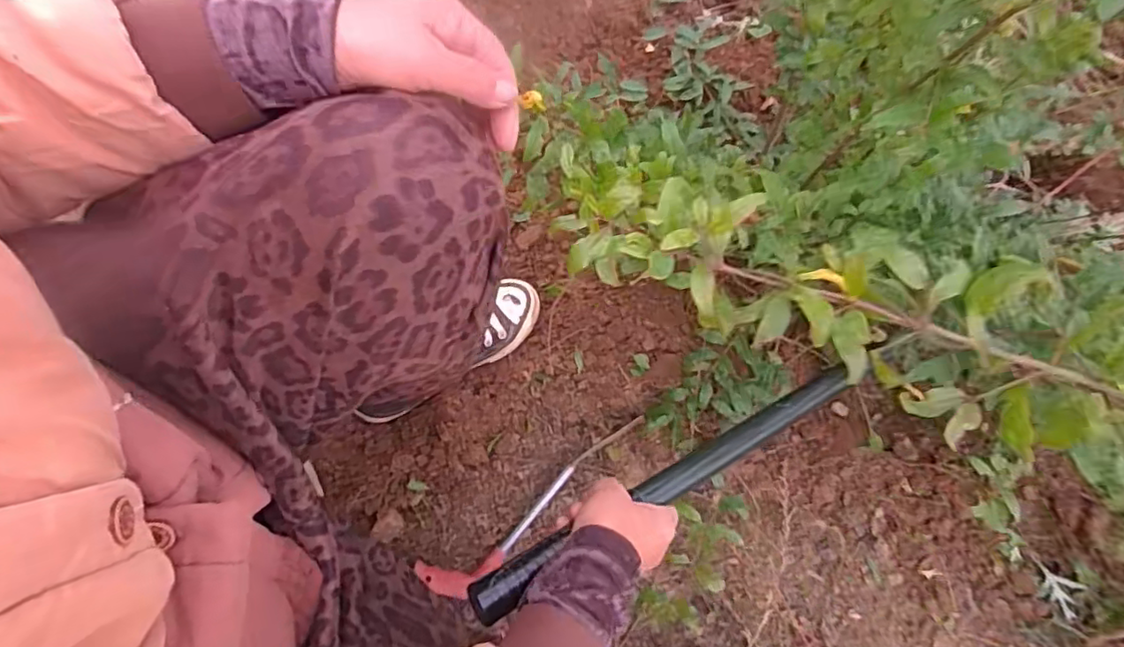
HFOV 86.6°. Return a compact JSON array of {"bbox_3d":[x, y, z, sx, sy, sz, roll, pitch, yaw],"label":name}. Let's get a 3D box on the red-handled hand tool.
[{"bbox_3d":[-0.026,0.197,0.654,0.289,0.029,0.063,-36,82,-11],"label":"red-handled hand tool"}]

